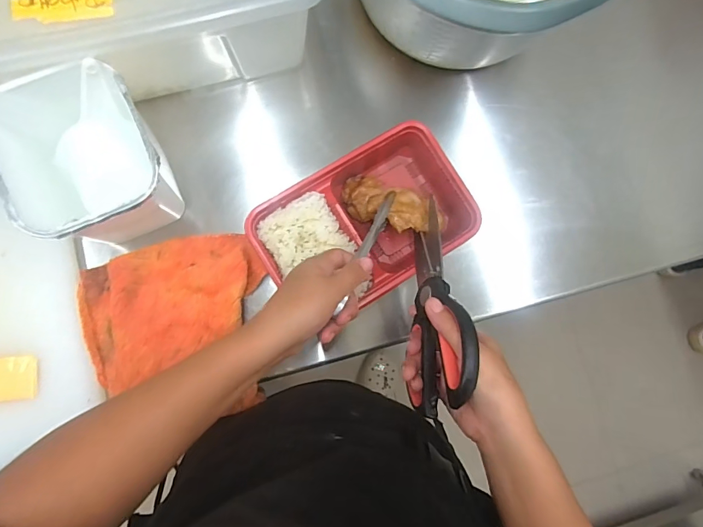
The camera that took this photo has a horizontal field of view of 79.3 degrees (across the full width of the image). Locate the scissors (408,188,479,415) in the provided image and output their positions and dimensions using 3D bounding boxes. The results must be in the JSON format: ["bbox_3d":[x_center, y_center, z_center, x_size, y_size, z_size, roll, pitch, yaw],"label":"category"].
[{"bbox_3d":[0.075,0.028,0.373,0.026,0.066,0.191,3,57,-5],"label":"scissors"}]

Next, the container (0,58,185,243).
[{"bbox_3d":[-0.231,-0.086,0.395,0.114,0.121,0.127,-24,86,-8],"label":"container"}]

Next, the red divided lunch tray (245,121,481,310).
[{"bbox_3d":[0.013,-0.041,0.444,0.213,0.052,0.140,-31,87,-8],"label":"red divided lunch tray"}]

